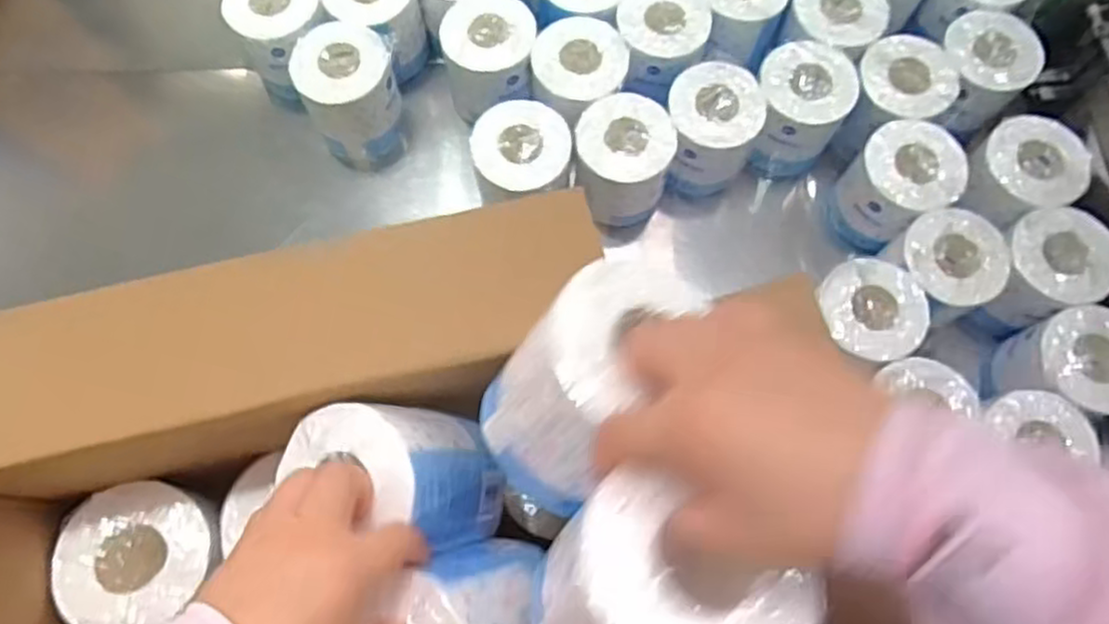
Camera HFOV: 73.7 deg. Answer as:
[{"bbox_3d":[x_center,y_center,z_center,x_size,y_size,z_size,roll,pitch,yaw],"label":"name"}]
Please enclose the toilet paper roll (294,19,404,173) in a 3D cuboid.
[{"bbox_3d":[-0.223,-0.238,0.821,0.100,0.137,0.107,-22,73,-8],"label":"toilet paper roll"}]

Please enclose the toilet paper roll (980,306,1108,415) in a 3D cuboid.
[{"bbox_3d":[0.485,0.057,0.712,0.110,0.096,0.100,-8,72,-4],"label":"toilet paper roll"}]

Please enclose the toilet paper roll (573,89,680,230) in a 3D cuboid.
[{"bbox_3d":[0.069,-0.157,0.785,0.100,0.116,0.093,1,71,-1],"label":"toilet paper roll"}]

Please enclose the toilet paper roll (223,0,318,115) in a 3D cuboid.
[{"bbox_3d":[-0.302,-0.308,0.844,0.099,0.136,0.104,6,71,1],"label":"toilet paper roll"}]

